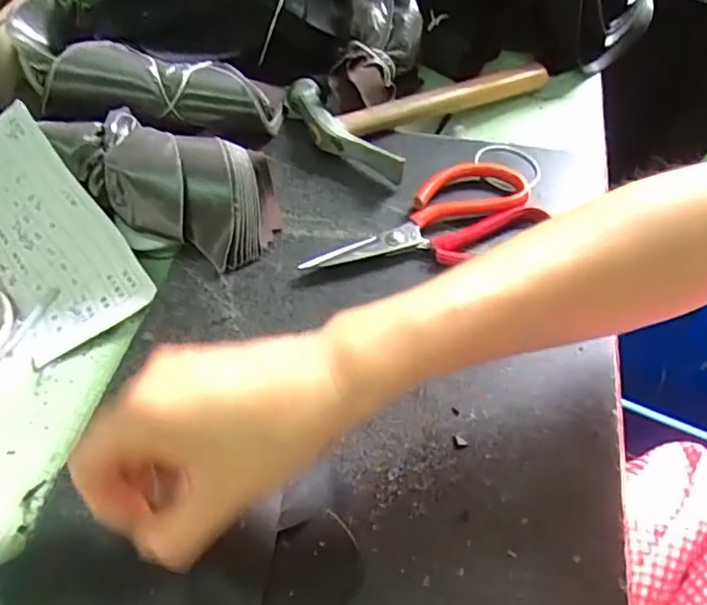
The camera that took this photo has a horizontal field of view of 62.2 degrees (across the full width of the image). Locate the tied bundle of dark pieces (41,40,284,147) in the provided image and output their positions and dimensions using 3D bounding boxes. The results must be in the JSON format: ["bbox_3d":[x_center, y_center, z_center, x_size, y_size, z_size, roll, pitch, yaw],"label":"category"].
[{"bbox_3d":[-0.147,-0.170,0.471,0.179,0.046,0.056,4,54,-14],"label":"tied bundle of dark pieces"}]

